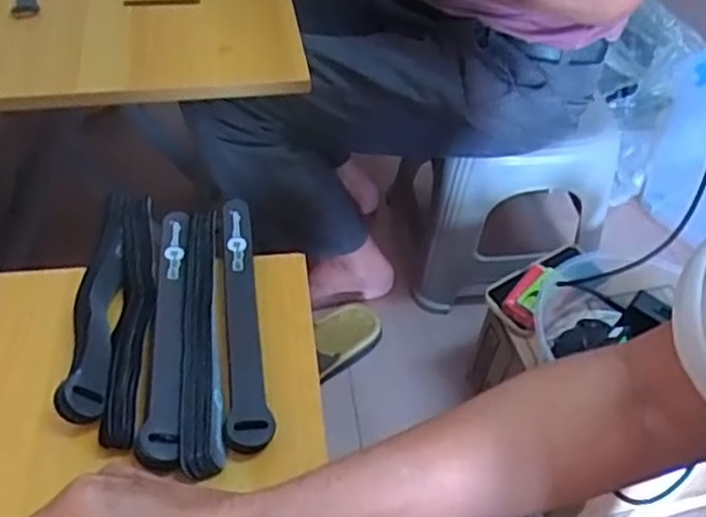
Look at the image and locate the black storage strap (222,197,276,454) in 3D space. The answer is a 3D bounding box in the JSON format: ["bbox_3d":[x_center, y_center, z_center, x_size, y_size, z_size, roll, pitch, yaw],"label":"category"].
[{"bbox_3d":[-0.074,0.039,0.459,0.027,0.026,0.195,-6,47,-9],"label":"black storage strap"}]

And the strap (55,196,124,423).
[{"bbox_3d":[-0.165,0.026,0.458,0.026,0.027,0.179,-3,47,-7],"label":"strap"}]

